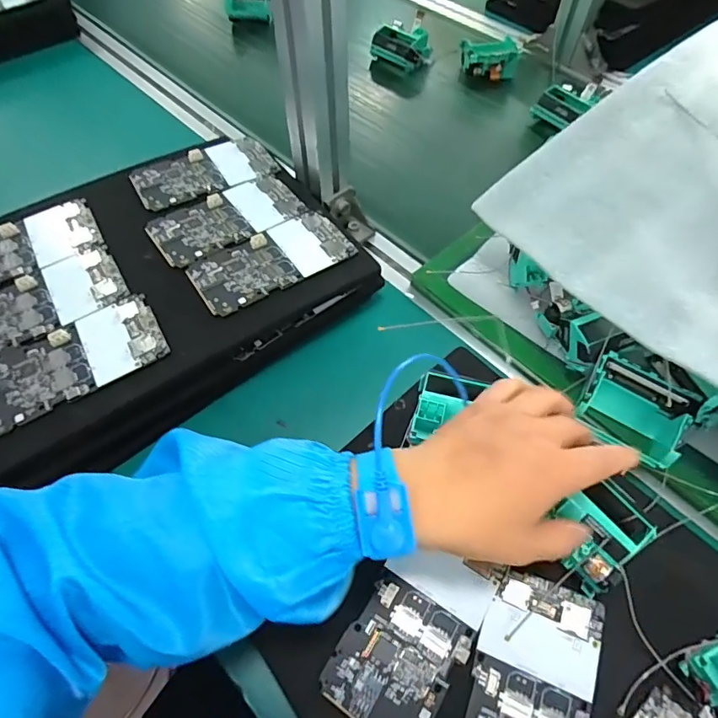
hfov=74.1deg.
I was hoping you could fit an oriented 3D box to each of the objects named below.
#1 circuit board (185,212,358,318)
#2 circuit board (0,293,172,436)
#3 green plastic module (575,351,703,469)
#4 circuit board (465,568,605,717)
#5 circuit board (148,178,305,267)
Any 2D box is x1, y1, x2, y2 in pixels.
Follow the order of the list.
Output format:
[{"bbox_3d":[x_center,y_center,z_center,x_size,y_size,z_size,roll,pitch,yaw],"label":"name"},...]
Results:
[{"bbox_3d":[-0.073,-0.084,0.396,0.129,0.005,0.065,-29,63,-16],"label":"circuit board"},{"bbox_3d":[-0.211,0.000,0.348,0.129,0.006,0.064,-27,62,-15],"label":"circuit board"},{"bbox_3d":[0.196,0.040,0.346,0.073,0.041,0.057,30,64,17],"label":"green plastic module"},{"bbox_3d":[0.097,0.193,0.271,0.065,0.004,0.128,20,61,12],"label":"circuit board"},{"bbox_3d":[-0.118,-0.126,0.424,0.128,0.009,0.068,-34,64,-19],"label":"circuit board"}]

